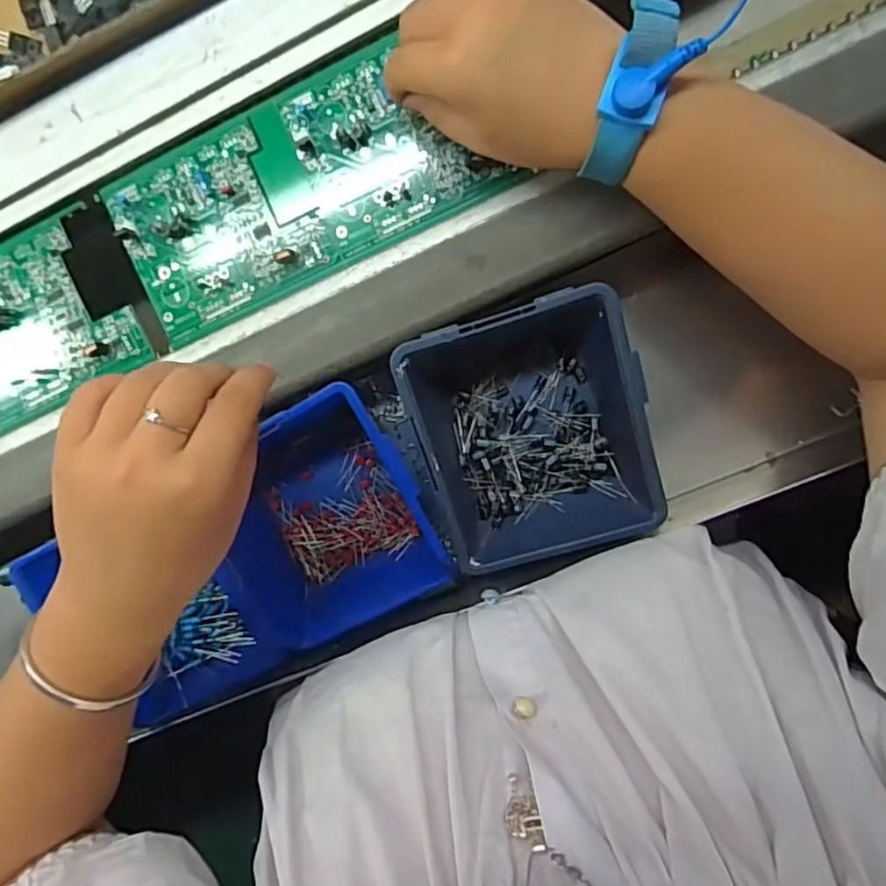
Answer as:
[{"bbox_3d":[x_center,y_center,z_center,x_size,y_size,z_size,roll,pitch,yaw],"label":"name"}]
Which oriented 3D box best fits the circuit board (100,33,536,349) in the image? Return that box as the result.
[{"bbox_3d":[-0.077,-0.134,0.333,0.200,0.005,0.097,-17,96,8],"label":"circuit board"}]

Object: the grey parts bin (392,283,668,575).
[{"bbox_3d":[0.050,-0.004,0.353,0.117,0.062,0.134,-15,96,8],"label":"grey parts bin"}]

